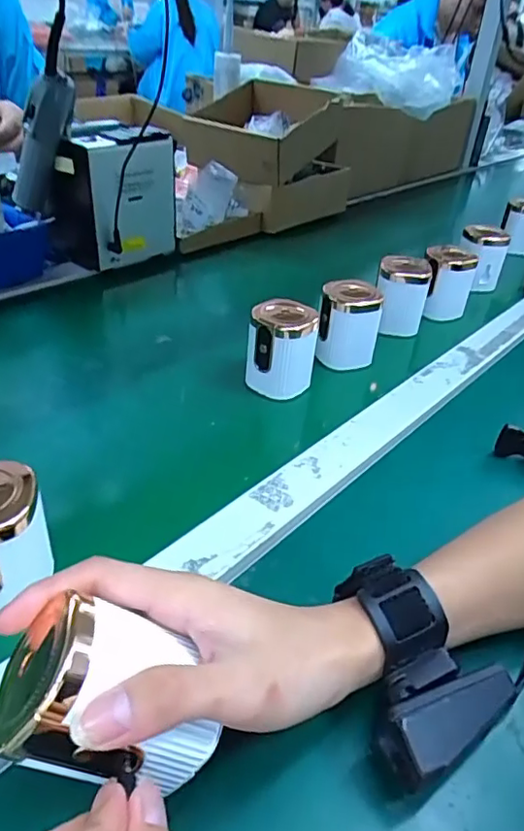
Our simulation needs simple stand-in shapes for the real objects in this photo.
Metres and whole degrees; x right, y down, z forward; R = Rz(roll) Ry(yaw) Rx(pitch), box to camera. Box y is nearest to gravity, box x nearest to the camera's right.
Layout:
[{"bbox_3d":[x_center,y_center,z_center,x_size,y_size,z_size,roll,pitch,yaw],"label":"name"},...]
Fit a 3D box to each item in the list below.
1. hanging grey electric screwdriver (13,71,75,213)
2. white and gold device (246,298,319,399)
[{"bbox_3d":[-0.238,-0.292,0.614,0.031,0.162,0.031,42,43,2],"label":"hanging grey electric screwdriver"},{"bbox_3d":[0.017,-0.060,0.498,0.057,0.070,0.046,4,36,-2],"label":"white and gold device"}]

